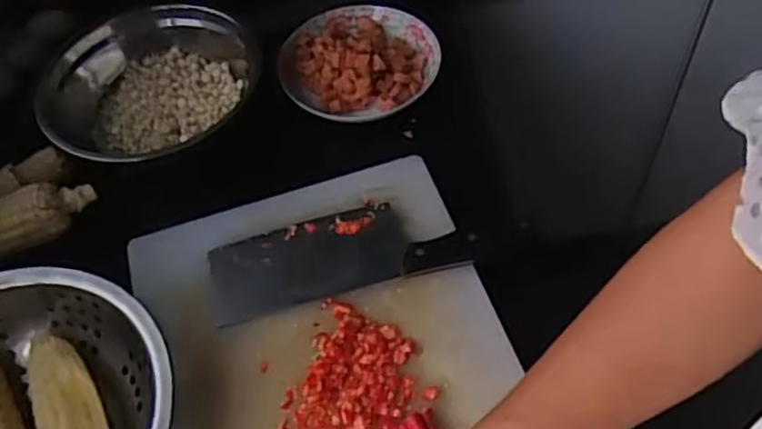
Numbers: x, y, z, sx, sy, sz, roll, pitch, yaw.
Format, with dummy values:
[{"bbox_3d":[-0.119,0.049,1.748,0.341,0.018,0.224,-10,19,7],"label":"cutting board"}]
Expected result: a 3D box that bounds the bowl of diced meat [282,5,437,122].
[{"bbox_3d":[-0.023,-0.176,0.795,0.168,0.040,0.173,-2,55,3],"label":"bowl of diced meat"}]

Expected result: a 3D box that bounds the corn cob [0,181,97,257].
[{"bbox_3d":[-0.348,0.006,0.683,0.145,0.036,0.044,-31,58,-16],"label":"corn cob"}]

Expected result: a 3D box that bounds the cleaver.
[{"bbox_3d":[-0.013,0.023,0.643,0.284,0.023,0.083,-12,55,-4],"label":"cleaver"}]

